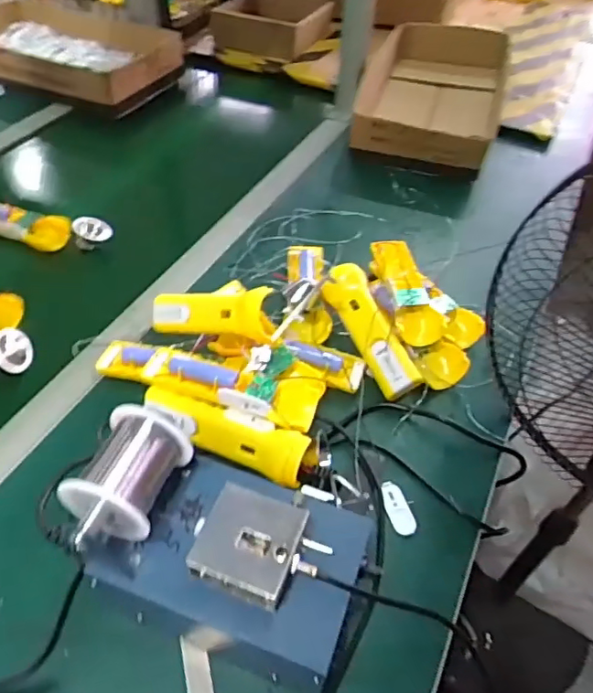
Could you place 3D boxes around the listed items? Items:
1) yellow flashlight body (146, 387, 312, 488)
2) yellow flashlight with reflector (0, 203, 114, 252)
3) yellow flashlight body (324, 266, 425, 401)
[{"bbox_3d":[-0.068,0.078,0.518,0.166,0.040,0.038,22,50,16],"label":"yellow flashlight body"},{"bbox_3d":[-0.359,-0.164,0.754,0.210,0.030,0.068,17,49,12],"label":"yellow flashlight with reflector"},{"bbox_3d":[0.078,-0.024,0.622,0.042,0.042,0.187,-14,50,-16],"label":"yellow flashlight body"}]

